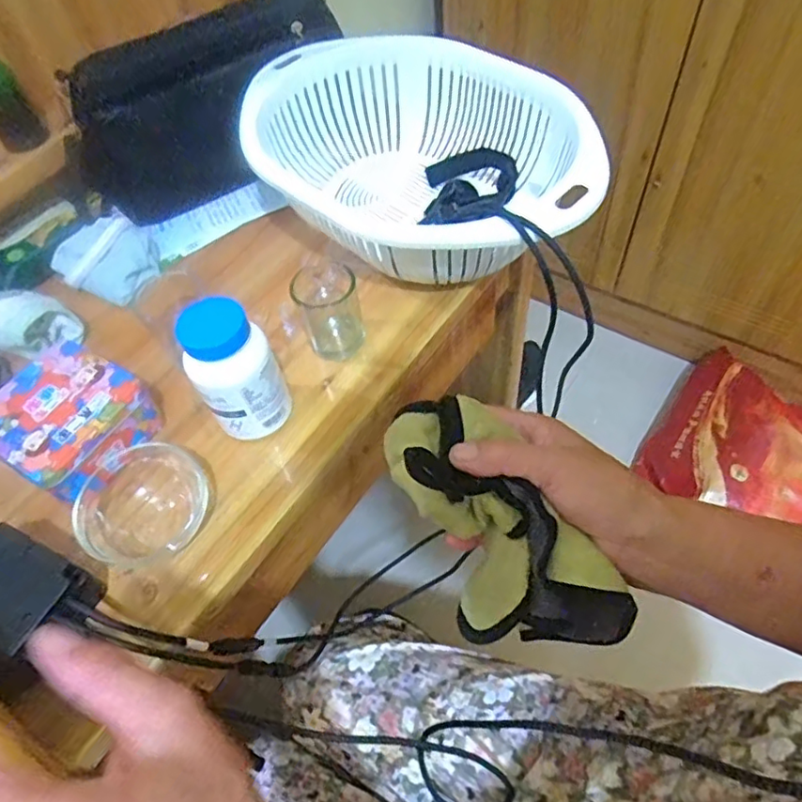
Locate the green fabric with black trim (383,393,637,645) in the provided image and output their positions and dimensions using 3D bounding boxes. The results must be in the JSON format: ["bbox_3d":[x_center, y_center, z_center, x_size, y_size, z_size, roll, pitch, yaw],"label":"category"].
[{"bbox_3d":[0.056,0.080,0.366,0.079,0.070,0.177,-37,87,-20],"label":"green fabric with black trim"}]

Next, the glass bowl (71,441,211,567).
[{"bbox_3d":[-0.188,0.073,0.435,0.080,0.029,0.091,26,60,20],"label":"glass bowl"}]

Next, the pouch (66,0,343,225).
[{"bbox_3d":[-0.191,-0.295,0.606,0.280,0.162,0.033,-31,59,-17],"label":"pouch"}]

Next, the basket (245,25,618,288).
[{"bbox_3d":[0.001,-0.216,0.550,0.303,0.103,0.236,34,64,24],"label":"basket"}]

